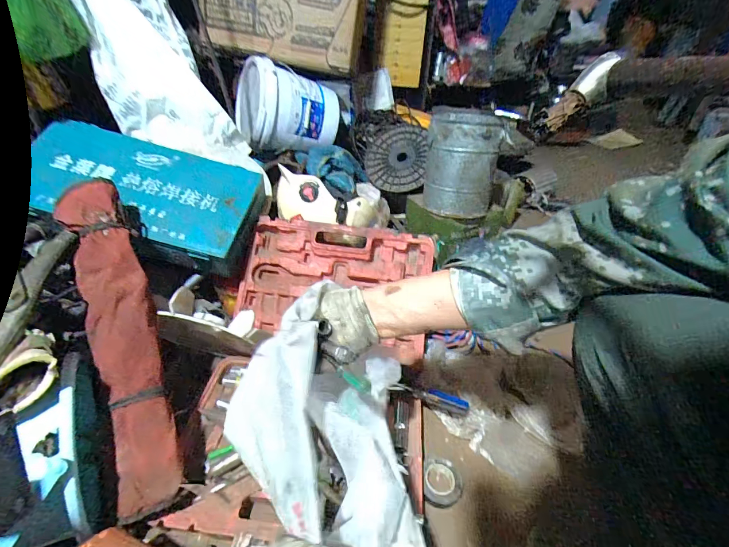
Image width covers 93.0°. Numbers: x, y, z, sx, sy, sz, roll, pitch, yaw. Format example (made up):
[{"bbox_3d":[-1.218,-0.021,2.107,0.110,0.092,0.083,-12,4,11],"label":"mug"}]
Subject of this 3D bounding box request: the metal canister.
[{"bbox_3d":[0.264,-0.300,0.954,0.181,0.234,0.185,6,34,8],"label":"metal canister"}]

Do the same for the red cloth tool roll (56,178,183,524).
[{"bbox_3d":[-0.345,0.077,0.491,0.088,0.046,0.481,-16,77,-23],"label":"red cloth tool roll"}]

